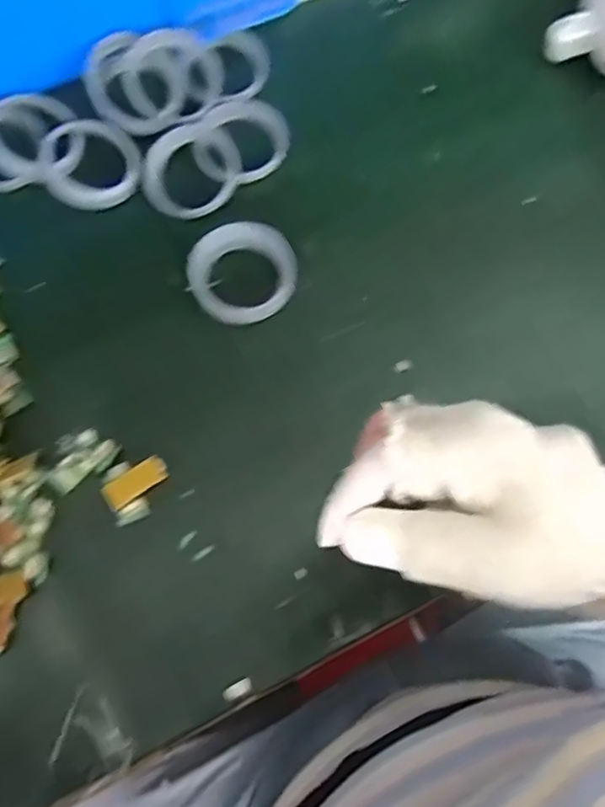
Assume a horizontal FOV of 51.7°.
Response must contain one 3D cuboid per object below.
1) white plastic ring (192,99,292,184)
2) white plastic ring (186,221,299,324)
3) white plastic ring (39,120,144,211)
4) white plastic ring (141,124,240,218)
[{"bbox_3d":[-0.038,-0.174,0.415,0.059,0.013,0.065,44,75,9],"label":"white plastic ring"},{"bbox_3d":[-0.037,-0.082,0.383,0.065,0.010,0.060,0,73,0],"label":"white plastic ring"},{"bbox_3d":[-0.136,-0.157,0.401,0.060,0.018,0.062,0,73,0],"label":"white plastic ring"},{"bbox_3d":[-0.072,-0.152,0.401,0.062,0.009,0.066,0,73,0],"label":"white plastic ring"}]

